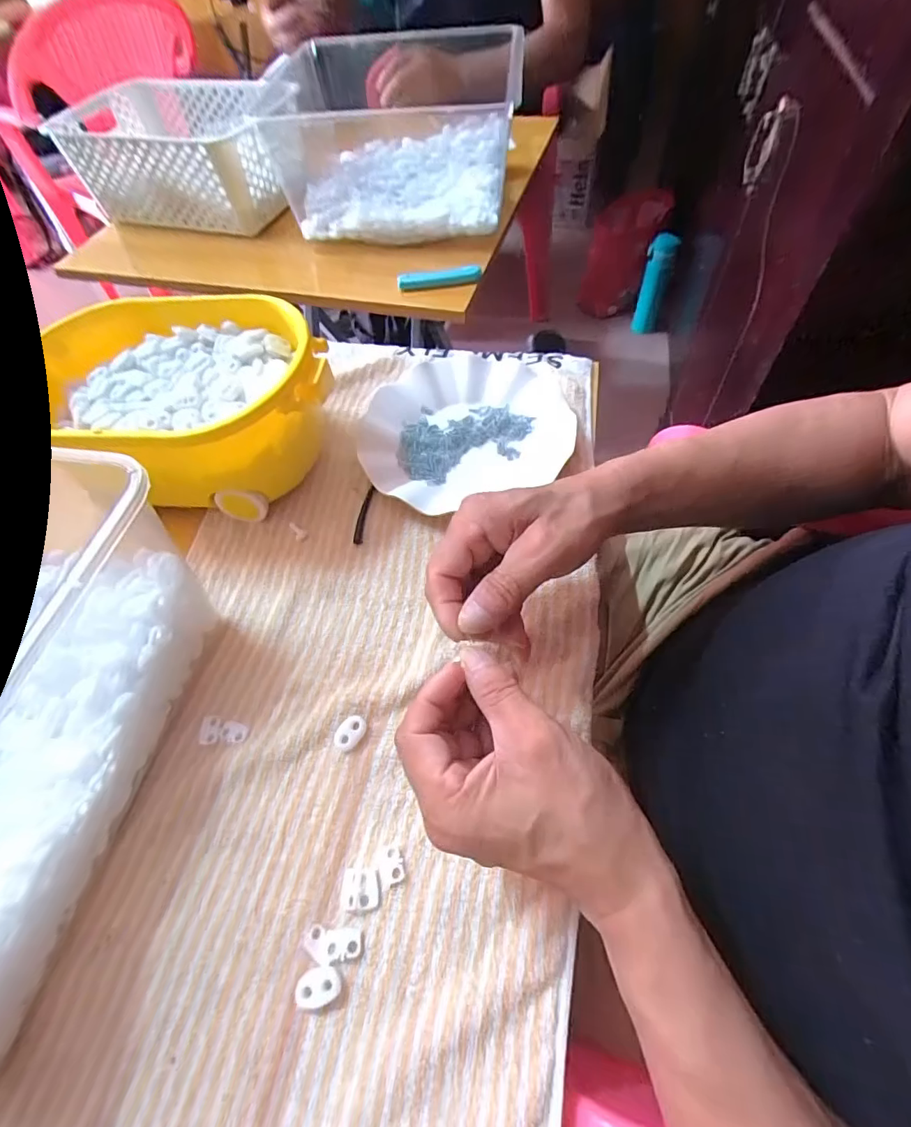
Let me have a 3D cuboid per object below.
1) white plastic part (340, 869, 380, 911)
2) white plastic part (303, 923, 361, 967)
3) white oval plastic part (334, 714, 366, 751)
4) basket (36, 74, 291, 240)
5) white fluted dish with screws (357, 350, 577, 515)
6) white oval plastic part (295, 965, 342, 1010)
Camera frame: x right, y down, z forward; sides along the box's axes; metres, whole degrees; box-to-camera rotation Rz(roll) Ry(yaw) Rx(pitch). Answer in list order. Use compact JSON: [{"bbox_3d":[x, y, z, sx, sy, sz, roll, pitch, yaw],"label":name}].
[{"bbox_3d":[-0.052,0.177,0.266,0.020,0.005,0.019,0,58,4],"label":"white plastic part"},{"bbox_3d":[-0.064,0.198,0.255,0.030,0.004,0.016,3,58,6],"label":"white plastic part"},{"bbox_3d":[-0.067,0.107,0.309,0.015,0.004,0.022,28,64,20],"label":"white oval plastic part"},{"bbox_3d":[-0.370,-0.576,0.695,0.320,0.112,0.209,19,62,15],"label":"basket"},{"bbox_3d":[0.006,-0.121,0.435,0.183,0.025,0.160,-24,60,-10],"label":"white fluted dish with screws"},{"bbox_3d":[-0.069,0.213,0.246,0.022,0.007,0.016,-13,58,-4],"label":"white oval plastic part"}]

